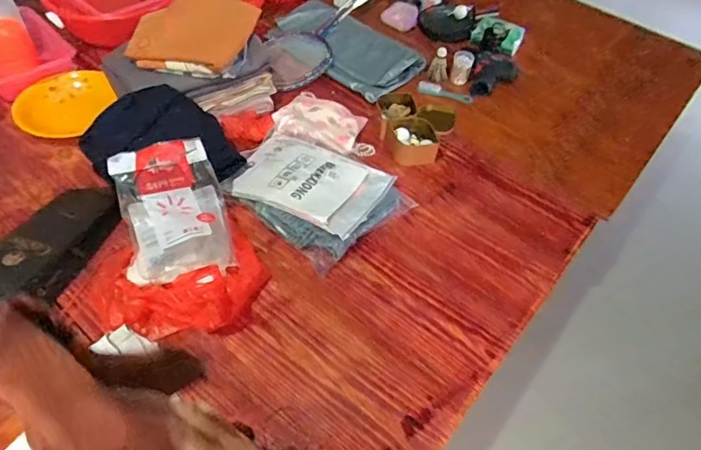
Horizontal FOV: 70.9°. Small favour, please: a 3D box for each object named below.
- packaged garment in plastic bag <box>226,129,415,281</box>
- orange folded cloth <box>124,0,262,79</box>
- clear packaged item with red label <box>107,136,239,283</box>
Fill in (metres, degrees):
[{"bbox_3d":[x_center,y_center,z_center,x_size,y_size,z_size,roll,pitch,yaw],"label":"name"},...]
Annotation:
[{"bbox_3d":[-0.083,-0.083,1.053,0.340,0.068,0.275,38,58,22],"label":"packaged garment in plastic bag"},{"bbox_3d":[-0.362,-0.462,1.140,0.209,0.100,0.269,20,53,11],"label":"orange folded cloth"},{"bbox_3d":[-0.332,-0.024,0.918,0.189,0.144,0.228,-15,55,-16],"label":"clear packaged item with red label"}]

